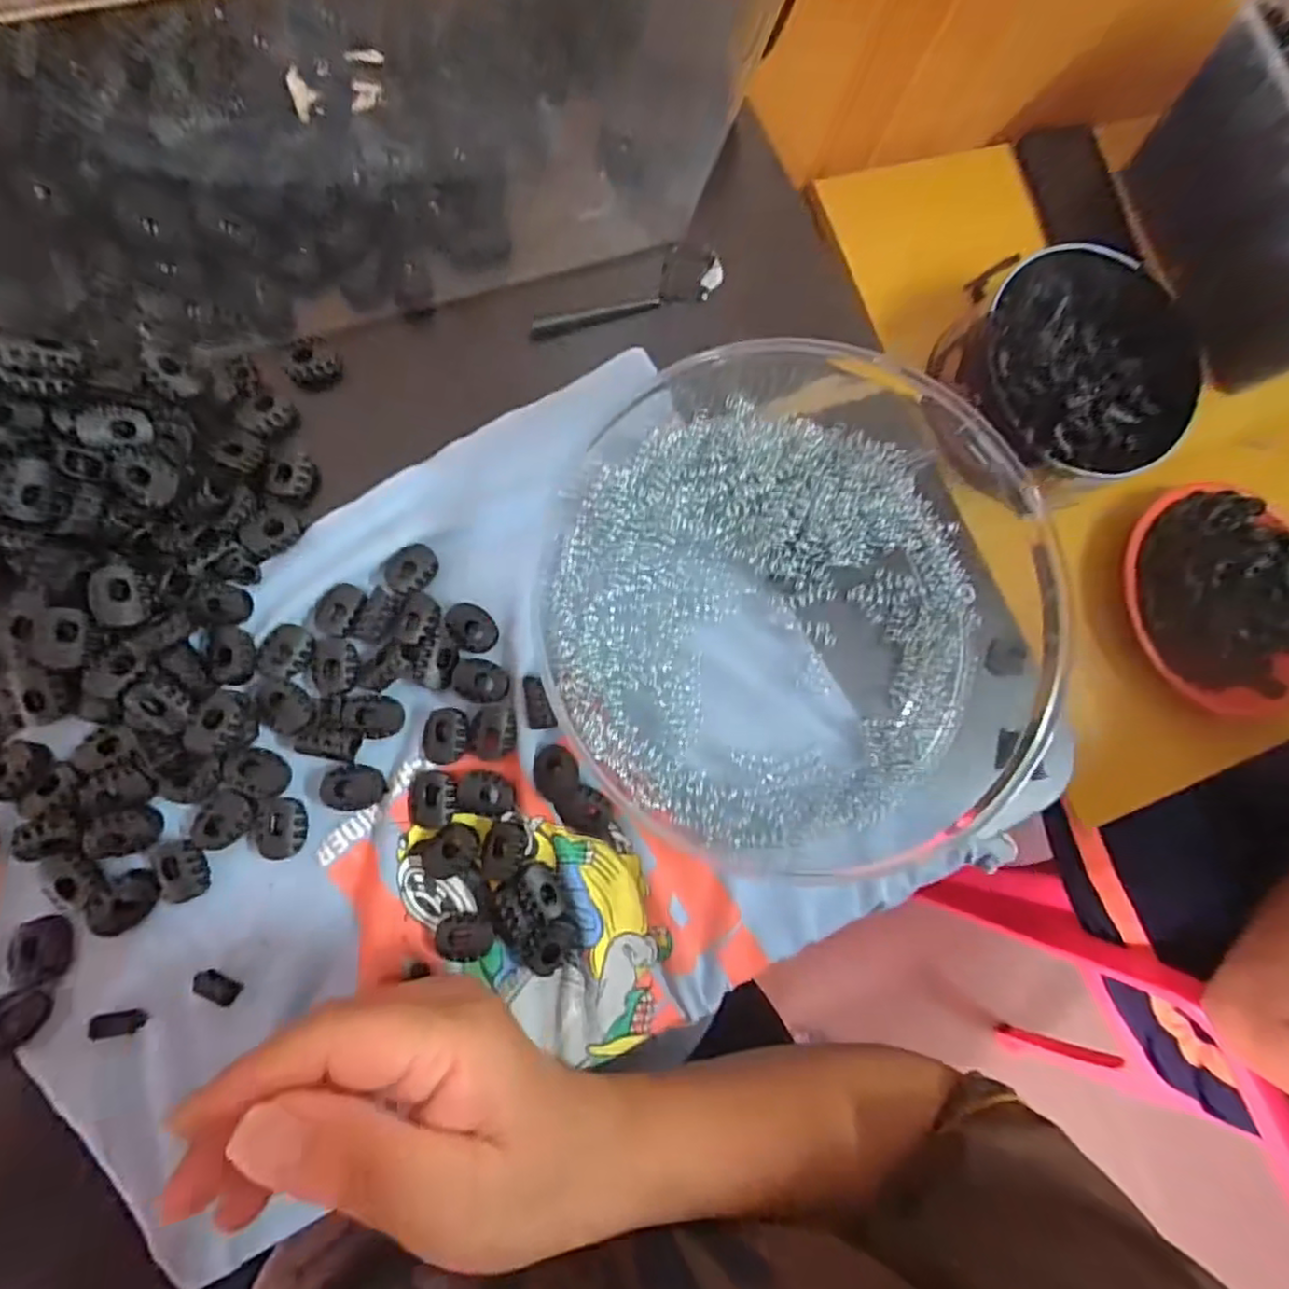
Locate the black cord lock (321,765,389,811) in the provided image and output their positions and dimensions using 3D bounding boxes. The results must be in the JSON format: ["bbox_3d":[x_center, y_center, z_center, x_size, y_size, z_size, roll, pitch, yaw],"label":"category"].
[{"bbox_3d":[-0.112,0.055,0.250,0.021,0.006,0.017,2,84,-7],"label":"black cord lock"}]

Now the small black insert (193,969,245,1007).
[{"bbox_3d":[-0.154,0.123,0.233,0.016,0.005,0.008,34,81,-2],"label":"small black insert"}]

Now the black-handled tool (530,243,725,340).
[{"bbox_3d":[-0.009,-0.170,0.309,0.095,0.007,0.030,-17,86,-8],"label":"black-handled tool"}]

